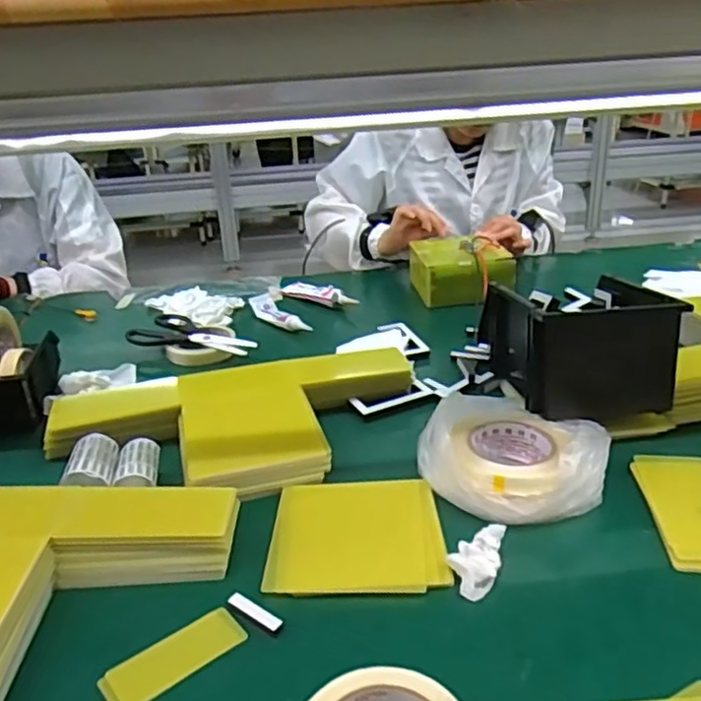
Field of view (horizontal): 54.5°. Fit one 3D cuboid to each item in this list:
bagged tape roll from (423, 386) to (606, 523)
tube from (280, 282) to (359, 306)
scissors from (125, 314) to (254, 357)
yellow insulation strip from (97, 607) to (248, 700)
[{"bbox_3d":[0.158,0.097,0.677,0.172,0.057,0.154,20,34,39],"label":"bagged tape roll"},{"bbox_3d":[-0.053,-0.093,1.143,0.039,0.029,0.172,-24,33,-37],"label":"tube"},{"bbox_3d":[-0.246,-0.018,0.990,0.224,0.017,0.104,21,34,40],"label":"scissors"},{"bbox_3d":[-0.132,0.230,0.510,0.105,0.009,0.044,-22,31,-34],"label":"yellow insulation strip"}]

